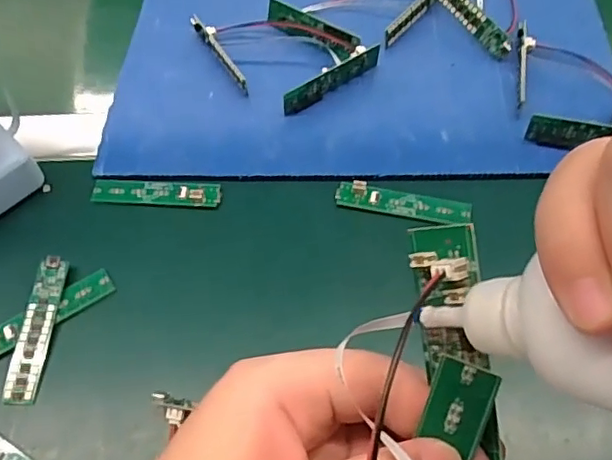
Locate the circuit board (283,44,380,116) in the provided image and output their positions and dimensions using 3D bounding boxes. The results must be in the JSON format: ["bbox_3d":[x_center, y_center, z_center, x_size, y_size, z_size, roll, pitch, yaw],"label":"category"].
[{"bbox_3d":[0.019,-0.106,0.406,0.081,0.018,0.005,-32,41,-15],"label":"circuit board"}]

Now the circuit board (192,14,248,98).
[{"bbox_3d":[-0.064,-0.133,0.427,0.010,0.019,0.084,-26,61,-14],"label":"circuit board"}]

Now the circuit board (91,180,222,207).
[{"bbox_3d":[-0.098,-0.025,0.376,0.085,0.007,0.017,3,58,4],"label":"circuit board"}]

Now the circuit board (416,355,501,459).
[{"bbox_3d":[0.036,0.078,0.168,0.018,0.010,0.082,16,99,11],"label":"circuit board"}]

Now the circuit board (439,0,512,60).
[{"bbox_3d":[0.123,-0.161,0.429,0.082,0.017,0.007,50,40,10],"label":"circuit board"}]

